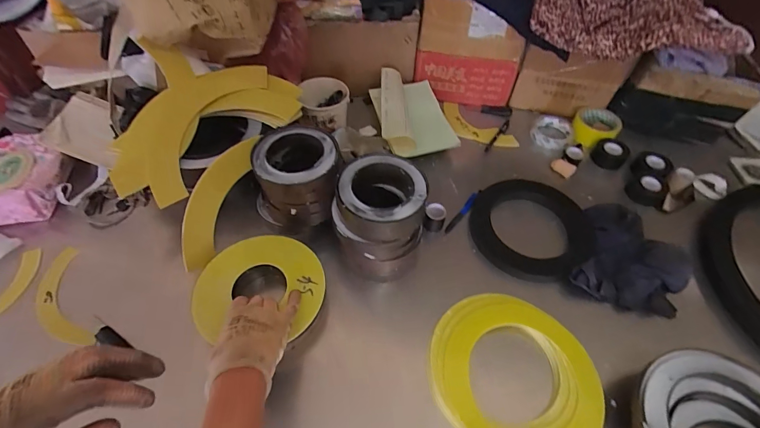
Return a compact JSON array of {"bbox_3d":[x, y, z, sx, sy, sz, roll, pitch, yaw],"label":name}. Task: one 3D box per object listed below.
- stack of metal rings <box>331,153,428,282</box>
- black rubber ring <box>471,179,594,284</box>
[{"bbox_3d":[-0.002,0.011,0.621,0.141,0.161,0.142,14,56,9],"label":"stack of metal rings"},{"bbox_3d":[0.282,0.025,0.694,0.211,0.047,0.205,1,52,-1],"label":"black rubber ring"}]

